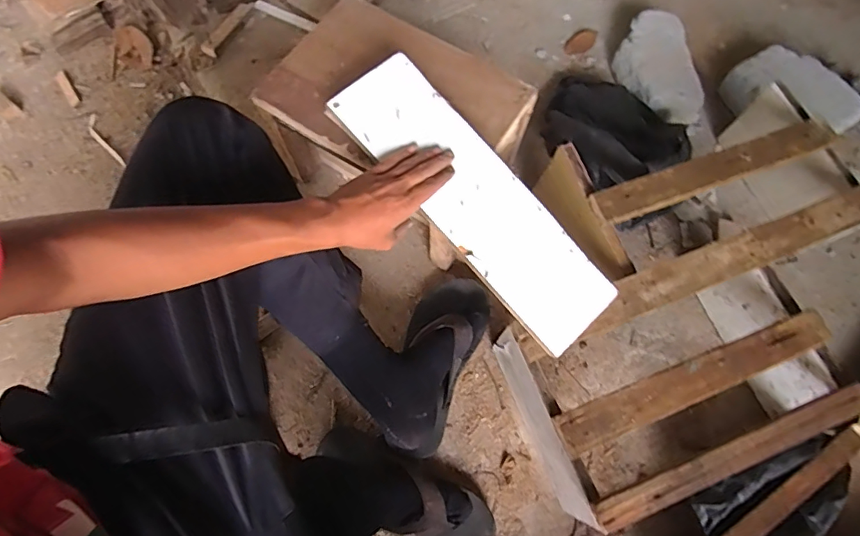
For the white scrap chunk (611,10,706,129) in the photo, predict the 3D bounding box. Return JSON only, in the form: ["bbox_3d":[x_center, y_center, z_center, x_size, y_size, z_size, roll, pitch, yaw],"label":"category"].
[{"bbox_3d":[0.402,-0.362,0.873,0.104,0.103,0.215,-18,71,-5],"label":"white scrap chunk"}]

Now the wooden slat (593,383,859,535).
[{"bbox_3d":[0.351,0.214,0.549,0.351,0.015,0.031,-20,72,-8],"label":"wooden slat"}]

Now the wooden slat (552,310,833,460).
[{"bbox_3d":[0.320,0.134,0.578,0.360,0.017,0.048,-20,72,-8],"label":"wooden slat"}]

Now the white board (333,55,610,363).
[{"bbox_3d":[0.054,-0.081,0.578,0.122,0.016,0.397,-41,89,-12],"label":"white board"}]

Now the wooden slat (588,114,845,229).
[{"bbox_3d":[0.400,-0.137,0.668,0.374,0.022,0.047,-19,72,-8],"label":"wooden slat"}]

